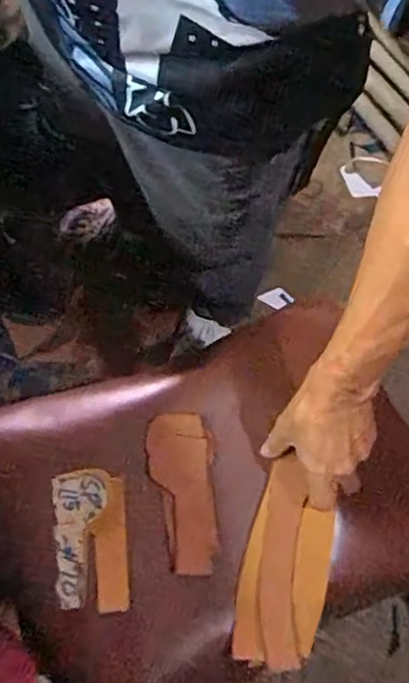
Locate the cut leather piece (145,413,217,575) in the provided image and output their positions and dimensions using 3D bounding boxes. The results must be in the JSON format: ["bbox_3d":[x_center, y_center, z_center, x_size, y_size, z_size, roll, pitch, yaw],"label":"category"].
[{"bbox_3d":[-0.023,0.150,0.613,0.060,0.009,0.153,-4,75,-6],"label":"cut leather piece"}]

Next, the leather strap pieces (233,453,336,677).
[{"bbox_3d":[0.078,0.211,0.586,0.078,0.022,0.179,11,70,3],"label":"leather strap pieces"}]

